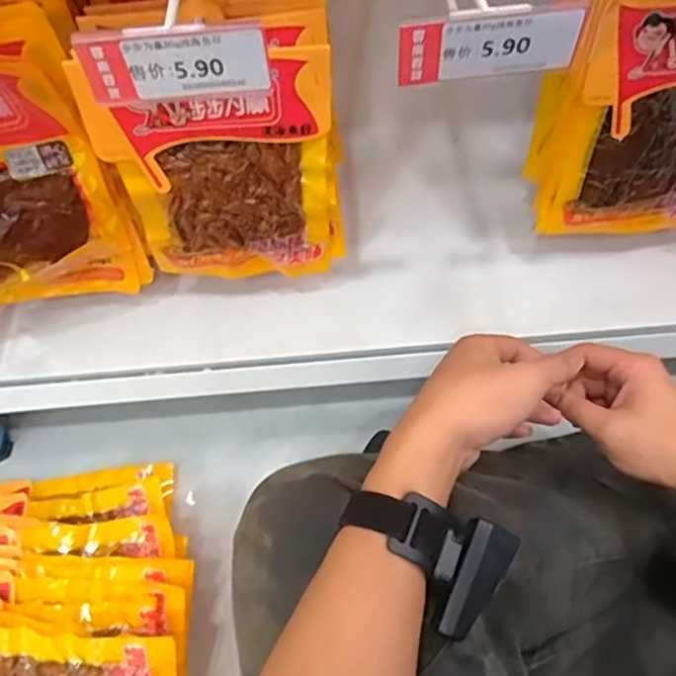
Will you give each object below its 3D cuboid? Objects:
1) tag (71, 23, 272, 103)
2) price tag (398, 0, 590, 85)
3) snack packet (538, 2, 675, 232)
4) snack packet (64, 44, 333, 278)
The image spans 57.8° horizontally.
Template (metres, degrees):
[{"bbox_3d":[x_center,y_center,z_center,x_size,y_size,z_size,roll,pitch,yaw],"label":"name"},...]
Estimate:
[{"bbox_3d":[-0.088,-0.151,0.333,0.099,0.037,0.009,-4,56,1],"label":"tag"},{"bbox_3d":[0.083,-0.160,0.334,0.096,0.039,0.007,-3,56,1],"label":"price tag"},{"bbox_3d":[0.279,-0.173,0.515,0.159,0.213,0.018,-3,56,1],"label":"snack packet"},{"bbox_3d":[-0.089,-0.125,0.503,0.174,0.208,0.024,-10,56,-4],"label":"snack packet"}]

